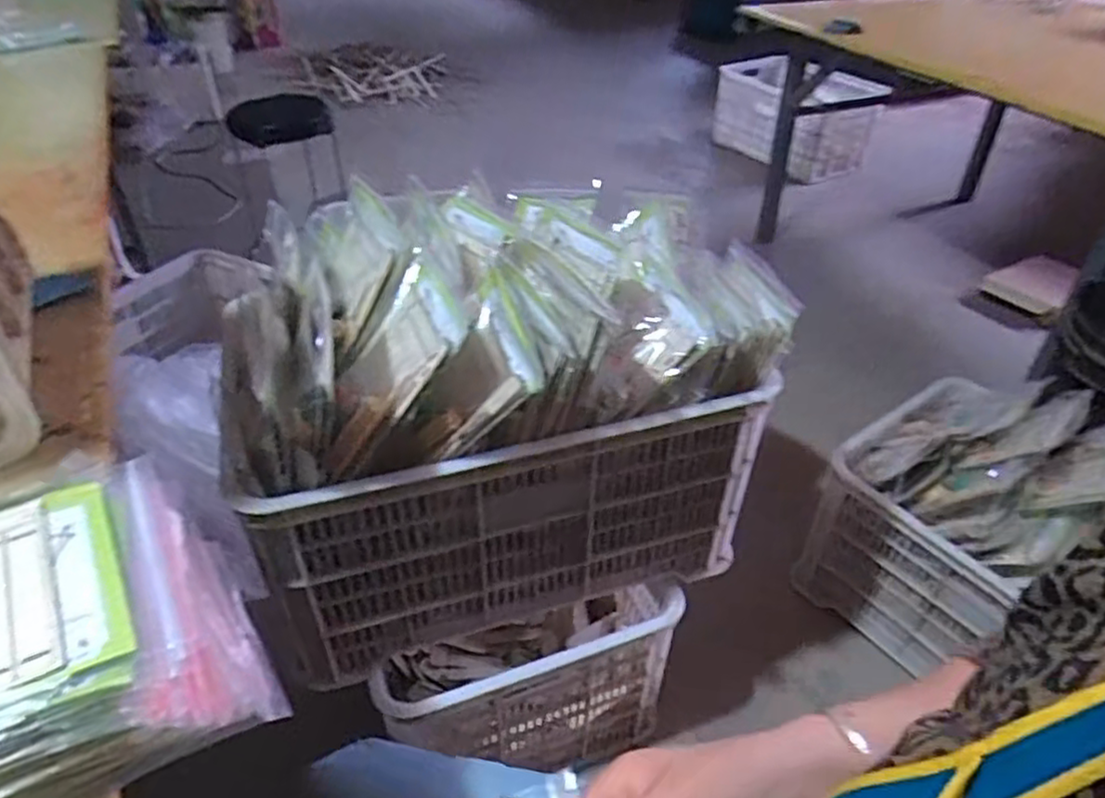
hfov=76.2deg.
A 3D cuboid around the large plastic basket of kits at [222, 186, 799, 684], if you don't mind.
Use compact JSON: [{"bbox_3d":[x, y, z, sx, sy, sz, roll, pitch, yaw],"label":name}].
[{"bbox_3d":[-0.071,-0.001,0.880,0.586,0.434,0.367,-15,42,-19],"label":"large plastic basket of kits"}]

